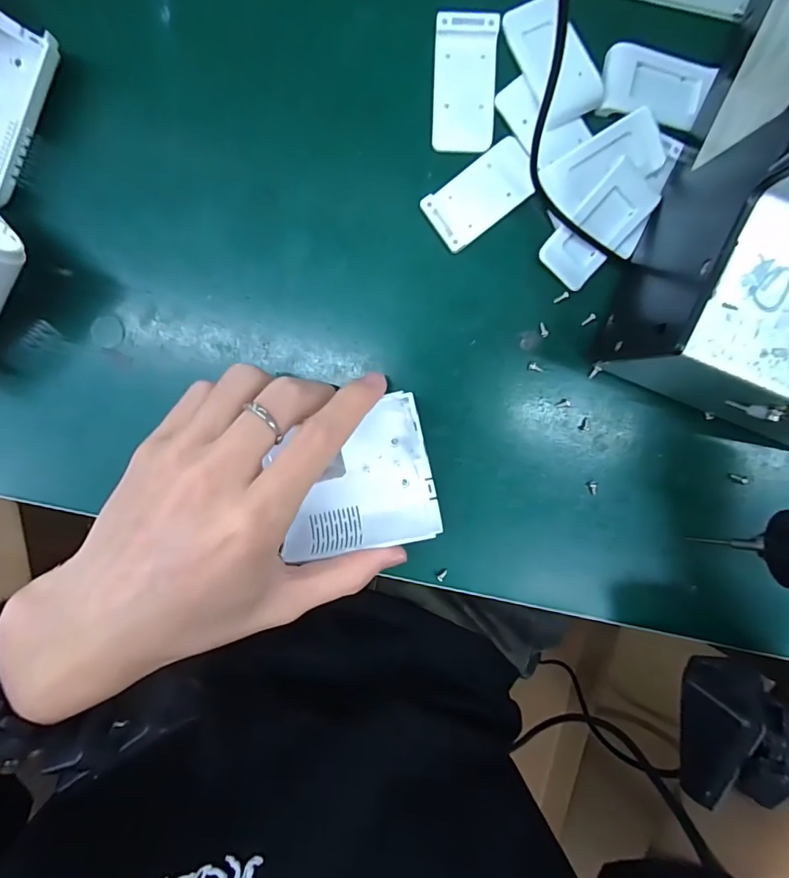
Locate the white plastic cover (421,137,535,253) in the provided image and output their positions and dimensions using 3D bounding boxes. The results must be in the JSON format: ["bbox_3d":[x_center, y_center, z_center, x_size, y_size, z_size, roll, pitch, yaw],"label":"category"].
[{"bbox_3d":[0.041,-0.115,0.217,0.053,0.006,0.028,-35,95,4],"label":"white plastic cover"}]

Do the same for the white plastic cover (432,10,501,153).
[{"bbox_3d":[0.033,-0.164,0.211,0.028,0.004,0.056,2,96,0],"label":"white plastic cover"}]

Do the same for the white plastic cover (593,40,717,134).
[{"bbox_3d":[0.120,-0.163,0.211,0.049,0.004,0.030,9,96,-1],"label":"white plastic cover"}]

